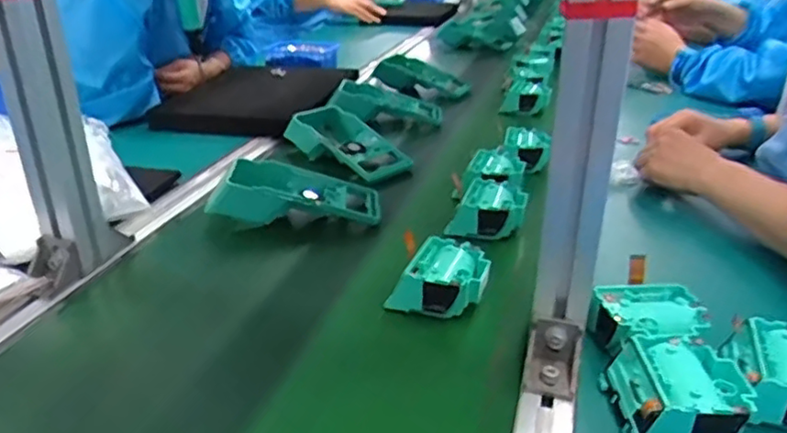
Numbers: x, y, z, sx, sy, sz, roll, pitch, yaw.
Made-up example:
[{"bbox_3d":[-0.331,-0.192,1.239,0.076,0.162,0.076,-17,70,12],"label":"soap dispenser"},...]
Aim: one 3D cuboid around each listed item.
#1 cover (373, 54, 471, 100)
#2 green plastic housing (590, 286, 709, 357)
[{"bbox_3d":[0.054,-0.262,1.236,0.187,0.072,0.071,15,21,-1],"label":"cover"},{"bbox_3d":[0.194,0.086,0.483,0.076,0.047,0.061,-4,20,-2],"label":"green plastic housing"}]

